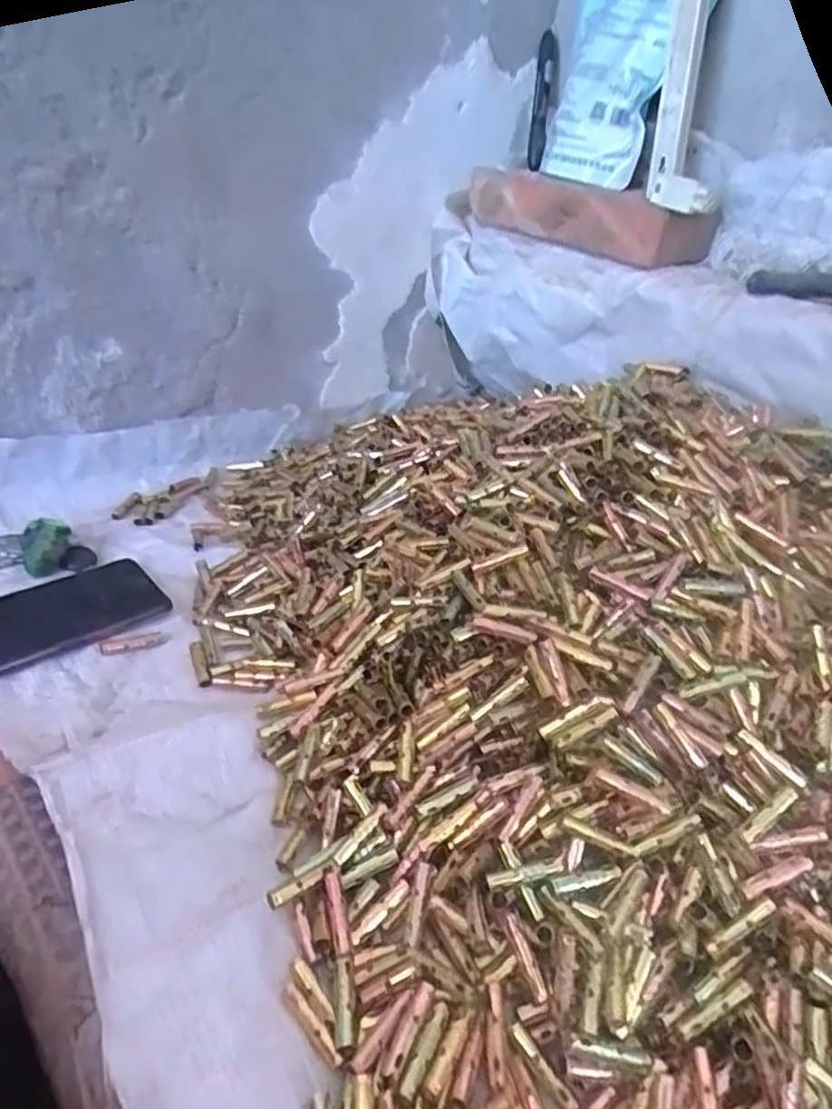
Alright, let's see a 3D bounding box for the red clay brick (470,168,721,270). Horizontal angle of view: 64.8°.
[{"bbox_3d":[0.181,-0.366,0.699,0.108,0.058,0.247,-21,44,-36],"label":"red clay brick"}]

